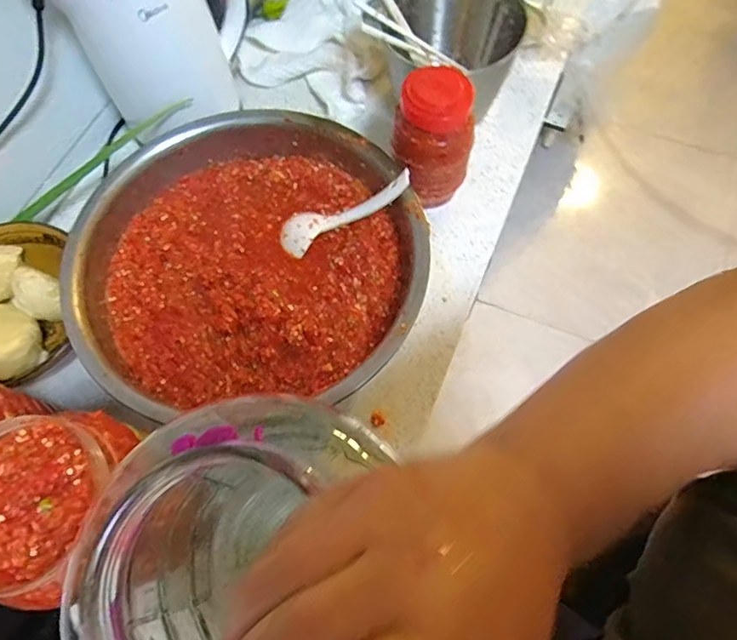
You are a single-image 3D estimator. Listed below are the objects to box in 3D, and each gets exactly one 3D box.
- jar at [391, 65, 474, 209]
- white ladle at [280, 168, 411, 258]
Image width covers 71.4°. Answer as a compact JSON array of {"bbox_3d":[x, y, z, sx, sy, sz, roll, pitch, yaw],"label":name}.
[{"bbox_3d":[0.075,-0.209,0.613,0.091,0.162,0.082,10,68,5],"label":"jar"},{"bbox_3d":[-0.026,-0.120,0.571,0.165,0.029,0.048,-21,66,21],"label":"white ladle"}]

